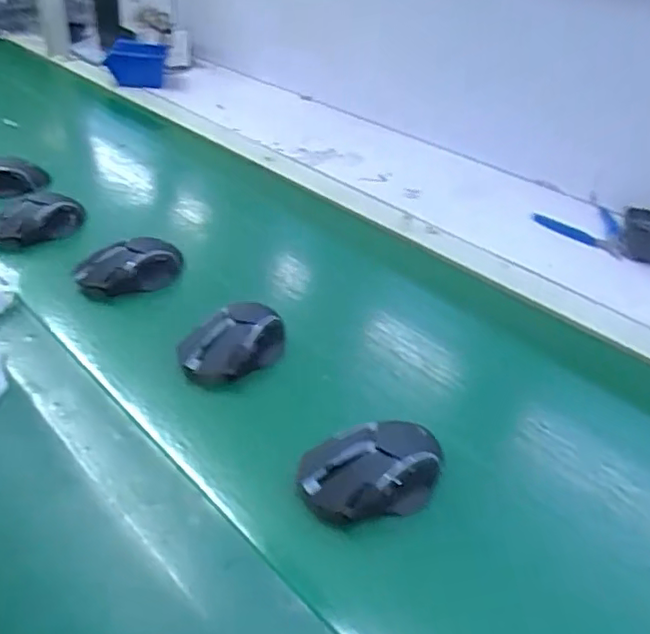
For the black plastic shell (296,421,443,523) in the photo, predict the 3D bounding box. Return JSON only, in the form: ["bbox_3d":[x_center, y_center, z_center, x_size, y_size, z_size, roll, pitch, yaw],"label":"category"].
[{"bbox_3d":[0.035,0.110,0.446,0.105,0.030,0.059,-9,39,-17],"label":"black plastic shell"}]

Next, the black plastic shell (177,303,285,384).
[{"bbox_3d":[-0.079,0.023,0.548,0.062,0.033,0.095,33,45,33],"label":"black plastic shell"}]

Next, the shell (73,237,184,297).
[{"bbox_3d":[-0.202,-0.053,0.635,0.105,0.038,0.052,-11,39,-19],"label":"shell"}]

